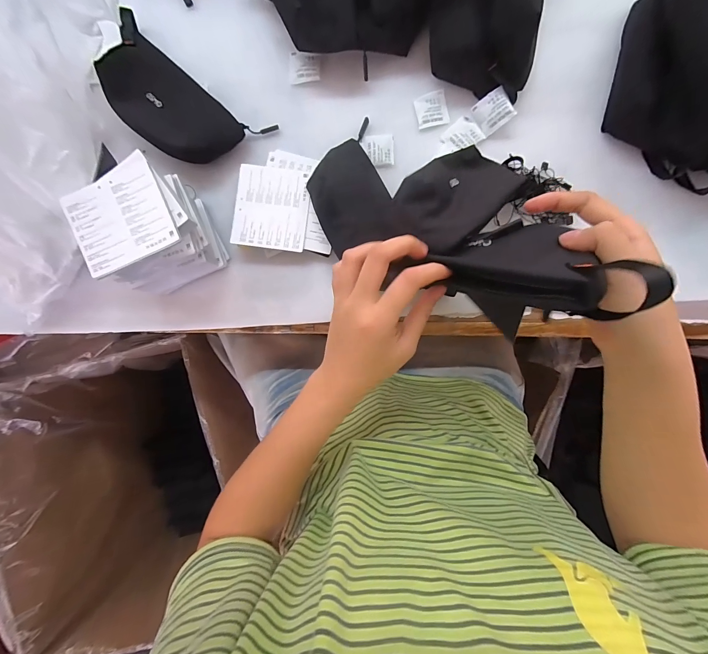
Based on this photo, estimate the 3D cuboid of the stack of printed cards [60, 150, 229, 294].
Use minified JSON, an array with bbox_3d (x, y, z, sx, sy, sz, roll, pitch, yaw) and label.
[{"bbox_3d":[-0.230,-0.109,0.373,0.109,0.103,0.112,-23,90,4],"label":"stack of printed cards"}]

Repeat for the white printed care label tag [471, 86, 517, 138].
[{"bbox_3d":[0.166,-0.258,0.383,0.039,0.004,0.041,-28,87,36],"label":"white printed care label tag"}]

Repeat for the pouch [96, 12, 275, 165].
[{"bbox_3d":[-0.225,-0.279,0.399,0.217,0.040,0.114,34,94,3],"label":"pouch"}]

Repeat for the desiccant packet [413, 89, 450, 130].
[{"bbox_3d":[0.096,-0.268,0.394,0.039,0.004,0.039,-13,91,4],"label":"desiccant packet"}]

